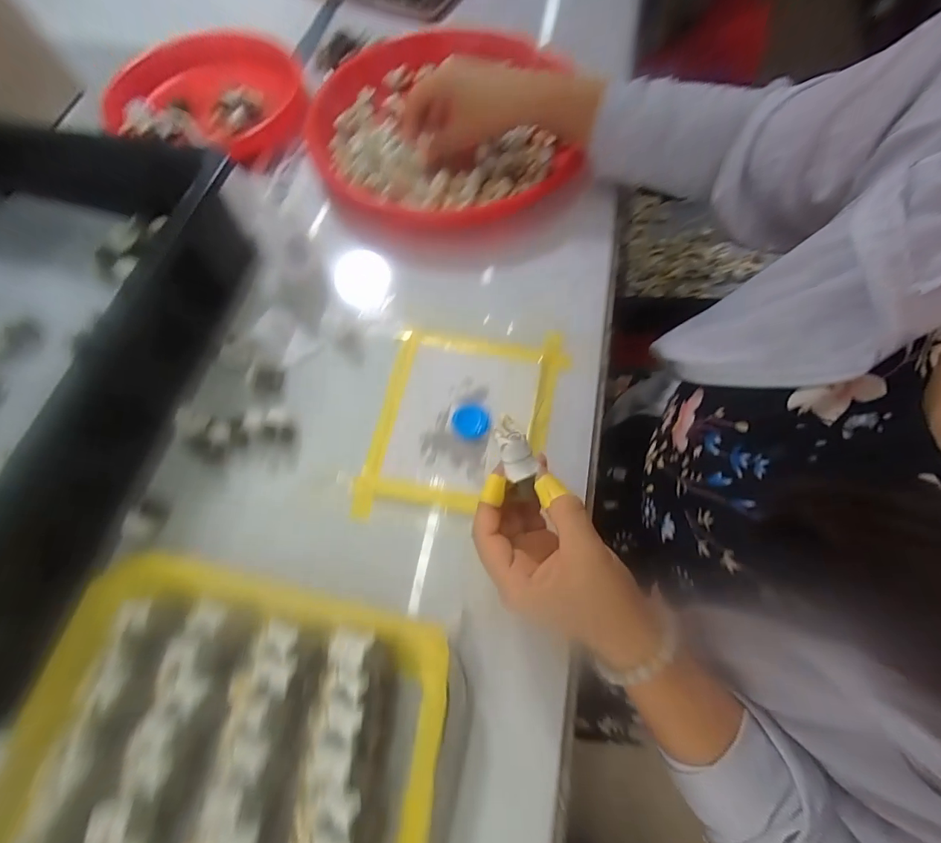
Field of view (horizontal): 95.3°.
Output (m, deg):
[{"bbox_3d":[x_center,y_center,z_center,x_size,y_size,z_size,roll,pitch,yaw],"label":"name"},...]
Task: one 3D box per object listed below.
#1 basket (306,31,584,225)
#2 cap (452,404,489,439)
[{"bbox_3d":[-0.029,-0.313,0.455,0.283,0.043,0.271,-7,66,-4],"label":"basket"},{"bbox_3d":[0.000,0.001,0.343,0.029,0.008,0.026,-12,67,-4],"label":"cap"}]

